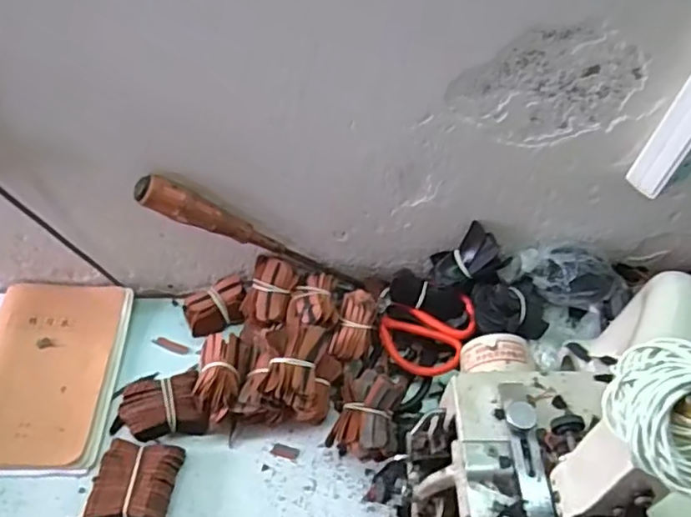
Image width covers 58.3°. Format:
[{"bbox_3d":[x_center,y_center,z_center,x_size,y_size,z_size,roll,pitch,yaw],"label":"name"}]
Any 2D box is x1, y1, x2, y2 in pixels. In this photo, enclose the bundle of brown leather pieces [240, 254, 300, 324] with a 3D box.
[{"bbox_3d":[-0.082,0.035,0.675,0.045,0.027,0.069,19,84,-12],"label":"bundle of brown leather pieces"}]

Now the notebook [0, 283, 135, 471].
[{"bbox_3d":[-0.313,0.116,0.651,0.139,0.018,0.205,1,53,-1],"label":"notebook"}]

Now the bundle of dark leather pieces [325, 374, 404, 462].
[{"bbox_3d":[0.023,0.157,0.613,0.064,0.045,0.081,16,54,9],"label":"bundle of dark leather pieces"}]

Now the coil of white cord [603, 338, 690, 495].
[{"bbox_3d":[0.167,0.071,0.301,0.067,0.039,0.080,-6,54,-7],"label":"coil of white cord"}]

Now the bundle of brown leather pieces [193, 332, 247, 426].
[{"bbox_3d":[-0.123,0.119,0.625,0.048,0.044,0.087,8,53,4],"label":"bundle of brown leather pieces"}]

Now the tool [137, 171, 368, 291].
[{"bbox_3d":[-0.088,-0.019,0.646,0.278,0.024,0.029,26,43,-39],"label":"tool"}]

